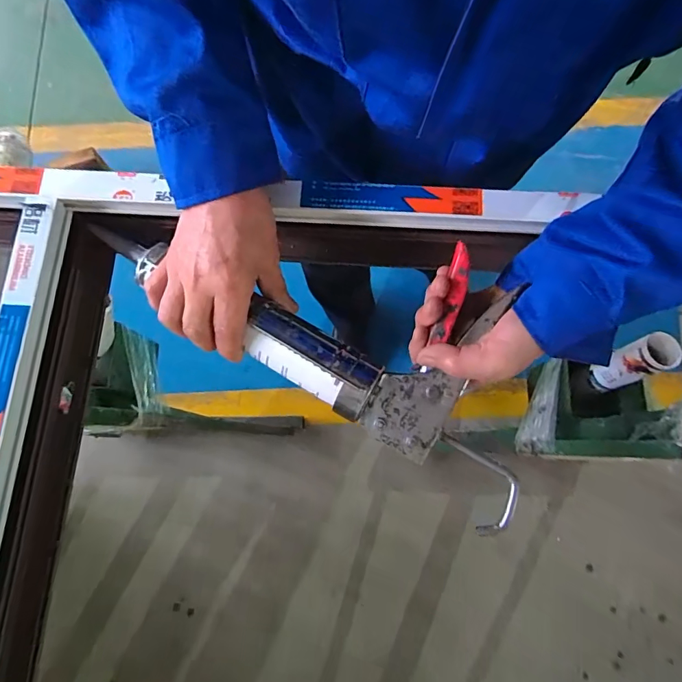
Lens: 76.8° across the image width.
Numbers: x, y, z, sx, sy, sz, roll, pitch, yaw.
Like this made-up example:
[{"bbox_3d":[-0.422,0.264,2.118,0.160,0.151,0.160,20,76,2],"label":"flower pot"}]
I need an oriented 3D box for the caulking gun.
[{"bbox_3d":[-0.019,-0.028,0.366,0.419,0.051,0.170,28,78,7],"label":"caulking gun"}]

